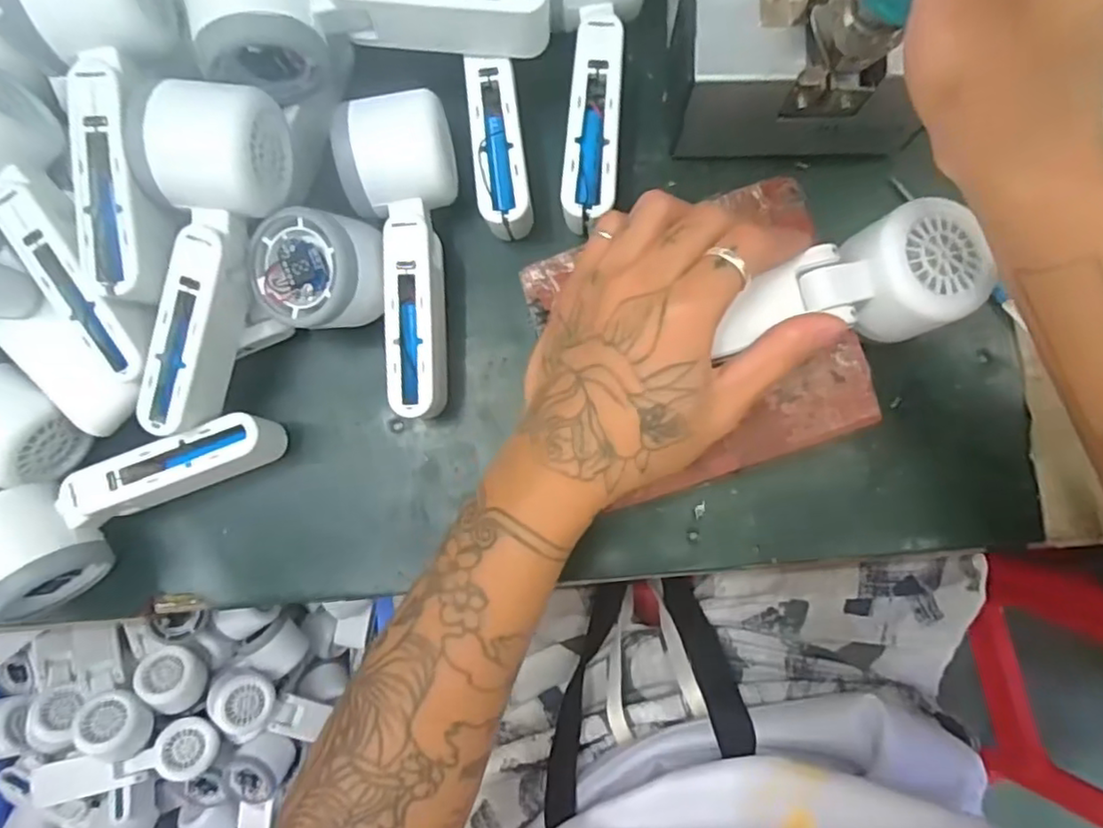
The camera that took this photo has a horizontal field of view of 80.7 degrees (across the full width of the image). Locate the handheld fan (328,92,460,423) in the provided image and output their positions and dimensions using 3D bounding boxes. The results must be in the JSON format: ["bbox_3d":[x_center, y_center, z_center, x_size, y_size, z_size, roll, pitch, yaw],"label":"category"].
[{"bbox_3d":[-0.077,-0.081,0.340,0.049,0.057,0.161,-3,85,4],"label":"handheld fan"}]

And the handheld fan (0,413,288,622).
[{"bbox_3d":[-0.223,0.055,0.342,0.164,0.049,0.066,-18,84,2],"label":"handheld fan"}]

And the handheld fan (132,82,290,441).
[{"bbox_3d":[-0.171,-0.074,0.317,0.055,0.055,0.164,16,103,5],"label":"handheld fan"}]

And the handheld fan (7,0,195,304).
[{"bbox_3d":[-0.204,-0.135,0.299,0.052,0.059,0.166,-7,85,3],"label":"handheld fan"}]

